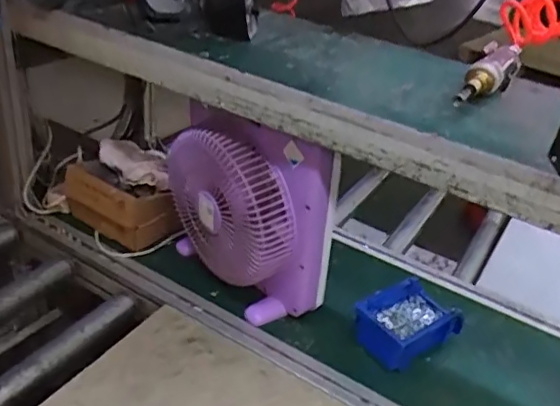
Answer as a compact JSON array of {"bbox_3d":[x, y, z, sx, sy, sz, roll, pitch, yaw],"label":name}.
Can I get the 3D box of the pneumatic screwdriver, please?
[{"bbox_3d":[0.267,-0.161,0.727,0.049,0.039,0.213,22,34,21],"label":"pneumatic screwdriver"}]

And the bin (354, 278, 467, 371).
[{"bbox_3d":[0.197,0.188,0.889,0.160,0.071,0.108,-19,40,-36],"label":"bin"}]

